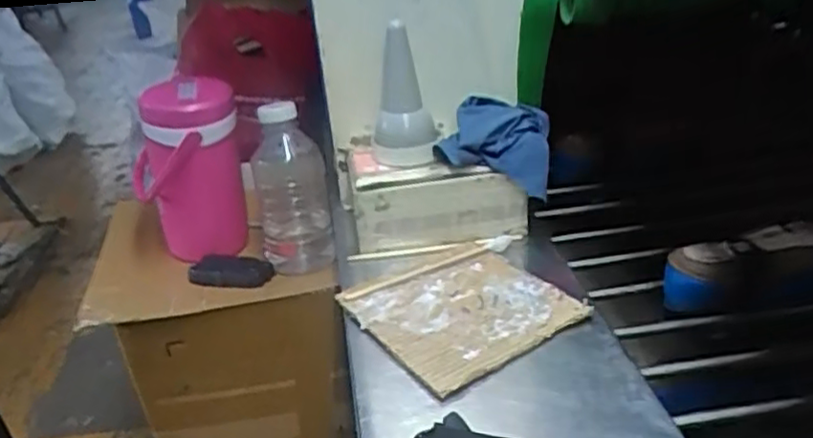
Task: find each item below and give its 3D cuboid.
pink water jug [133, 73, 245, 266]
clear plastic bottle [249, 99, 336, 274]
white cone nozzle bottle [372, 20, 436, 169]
[{"bbox_3d":[-0.284,-0.058,0.909,0.137,0.227,0.112,-13,29,-15],"label":"pink water jug"},{"bbox_3d":[-0.149,-0.039,0.893,0.089,0.207,0.077,-8,28,-7],"label":"clear plastic bottle"},{"bbox_3d":[-0.004,-0.133,0.738,0.066,0.138,0.079,-6,28,-2],"label":"white cone nozzle bottle"}]

